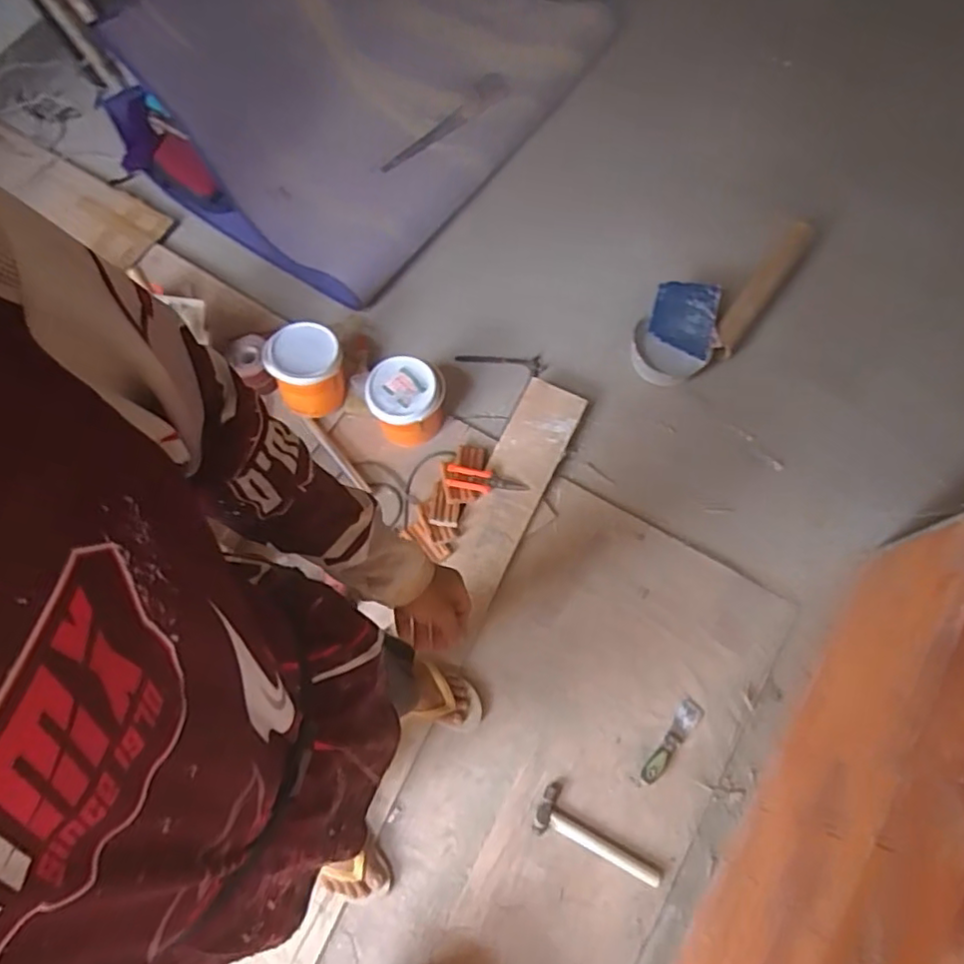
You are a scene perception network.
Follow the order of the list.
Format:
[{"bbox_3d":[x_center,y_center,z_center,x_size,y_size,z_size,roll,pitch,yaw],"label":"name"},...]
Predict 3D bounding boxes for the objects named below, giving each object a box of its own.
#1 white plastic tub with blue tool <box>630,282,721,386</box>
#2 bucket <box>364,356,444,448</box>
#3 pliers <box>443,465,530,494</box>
[{"bbox_3d":[0.478,-0.369,1.586,0.195,0.090,0.260,12,71,7],"label":"white plastic tub with blue tool"},{"bbox_3d":[-0.171,-0.175,1.482,0.165,0.185,0.153,-1,70,2],"label":"bucket"},{"bbox_3d":[0.010,0.000,1.446,0.182,0.021,0.051,9,70,-10],"label":"pliers"}]

